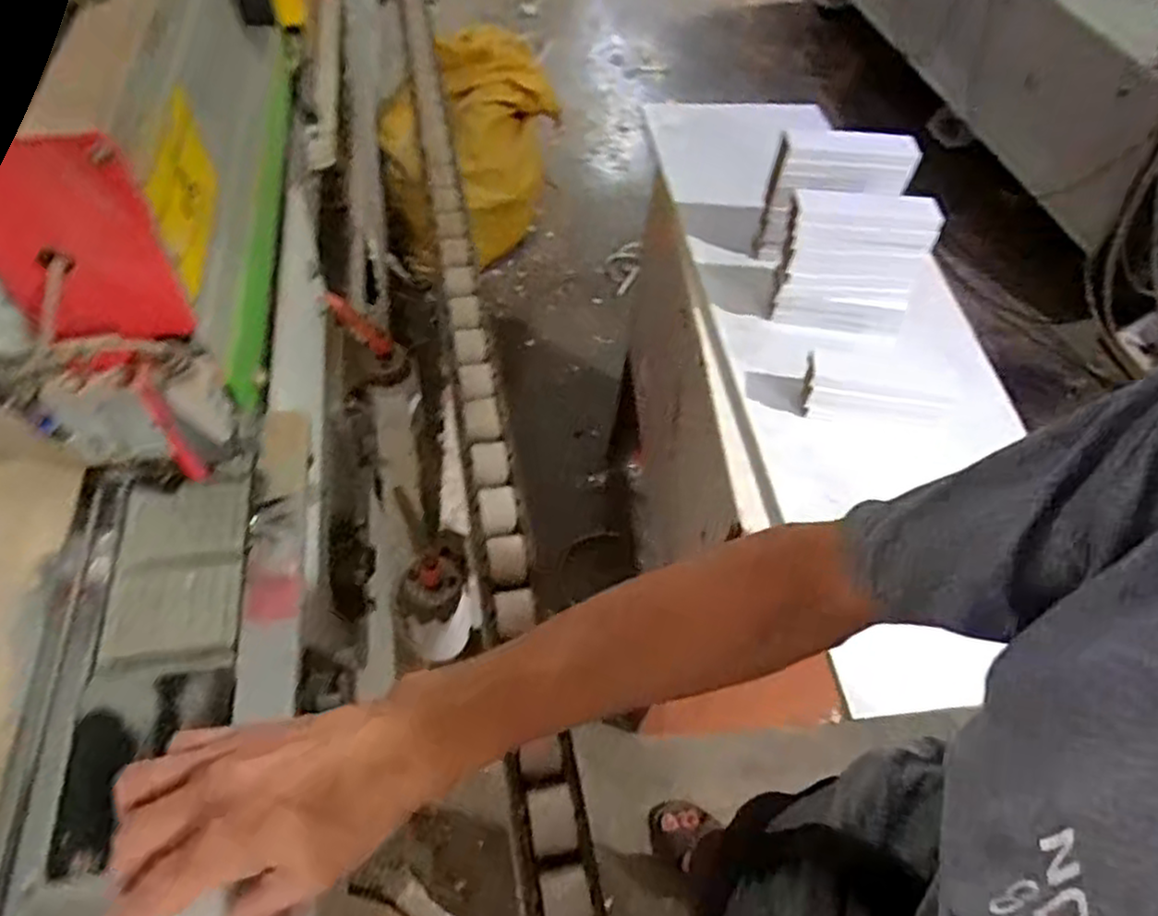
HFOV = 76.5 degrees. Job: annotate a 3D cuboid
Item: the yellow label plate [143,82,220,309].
[{"bbox_3d":[-0.229,-0.154,0.430,0.004,0.074,0.117,-5,54,-9],"label":"yellow label plate"}]

